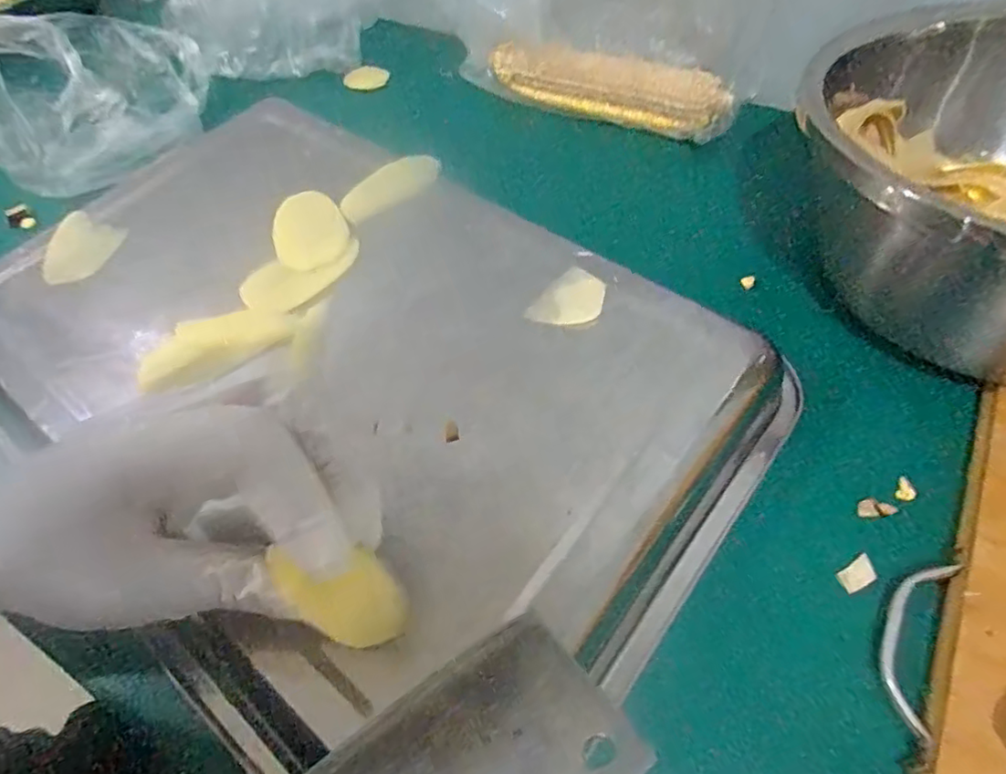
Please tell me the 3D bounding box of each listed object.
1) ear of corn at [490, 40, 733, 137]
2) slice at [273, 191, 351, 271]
[{"bbox_3d":[0.087,-0.261,0.507,0.207,0.043,0.035,20,60,17],"label":"ear of corn"},{"bbox_3d":[-0.127,-0.104,0.385,0.046,0.004,0.069,-20,58,-11],"label":"slice"}]

